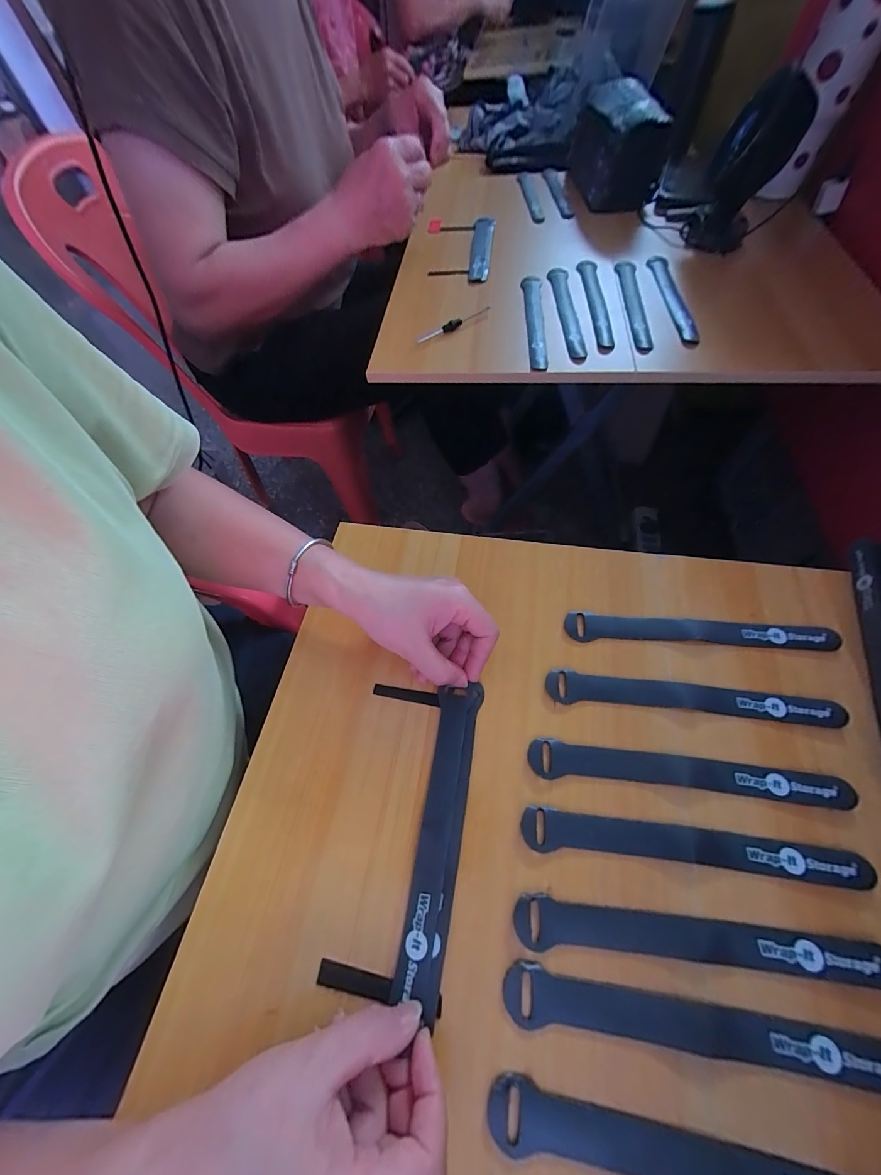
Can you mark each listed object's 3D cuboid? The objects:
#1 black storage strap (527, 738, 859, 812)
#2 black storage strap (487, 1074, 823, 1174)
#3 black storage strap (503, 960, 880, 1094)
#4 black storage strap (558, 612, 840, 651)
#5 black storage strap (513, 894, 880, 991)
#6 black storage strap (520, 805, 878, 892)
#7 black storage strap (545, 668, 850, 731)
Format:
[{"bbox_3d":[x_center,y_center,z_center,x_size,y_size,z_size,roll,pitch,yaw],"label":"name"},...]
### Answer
[{"bbox_3d":[0.168,0.127,0.262,0.209,0.005,0.022,4,62,7],"label":"black storage strap"},{"bbox_3d":[0.129,0.280,0.184,0.209,0.005,0.023,9,62,9],"label":"black storage strap"},{"bbox_3d":[0.140,0.234,0.205,0.208,0.004,0.025,4,62,7],"label":"black storage strap"},{"bbox_3d":[0.211,0.037,0.316,0.214,0.008,0.023,2,61,5],"label":"black storage strap"},{"bbox_3d":[0.148,0.202,0.221,0.206,0.004,0.023,2,61,6],"label":"black storage strap"},{"bbox_3d":[0.157,0.163,0.243,0.206,0.004,0.022,3,62,6],"label":"black storage strap"},{"bbox_3d":[0.186,0.084,0.287,0.209,0.004,0.025,5,62,7],"label":"black storage strap"}]

